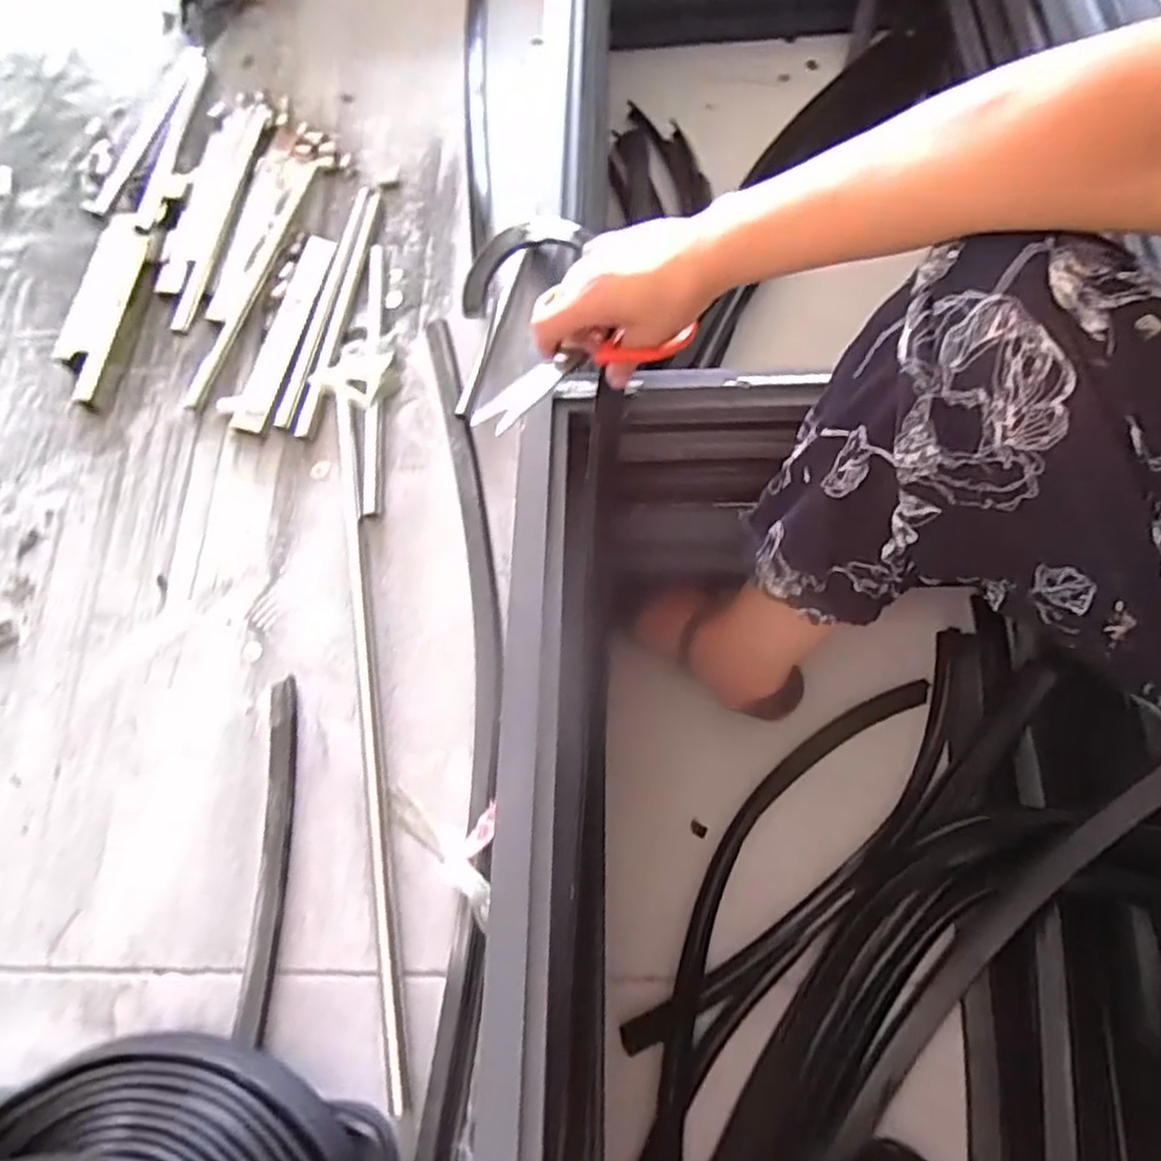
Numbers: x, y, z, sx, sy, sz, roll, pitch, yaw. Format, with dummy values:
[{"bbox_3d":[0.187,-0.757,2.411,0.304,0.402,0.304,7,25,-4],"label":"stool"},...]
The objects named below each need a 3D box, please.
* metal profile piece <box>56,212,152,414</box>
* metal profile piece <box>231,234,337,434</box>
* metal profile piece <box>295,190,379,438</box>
[{"bbox_3d":[-0.678,-0.392,1.005,0.080,0.028,0.339,0,69,3],"label":"metal profile piece"},{"bbox_3d":[-0.409,-0.355,0.984,0.053,0.012,0.336,7,69,6],"label":"metal profile piece"},{"bbox_3d":[-0.334,-0.391,0.992,0.027,0.015,0.437,5,69,5],"label":"metal profile piece"}]

